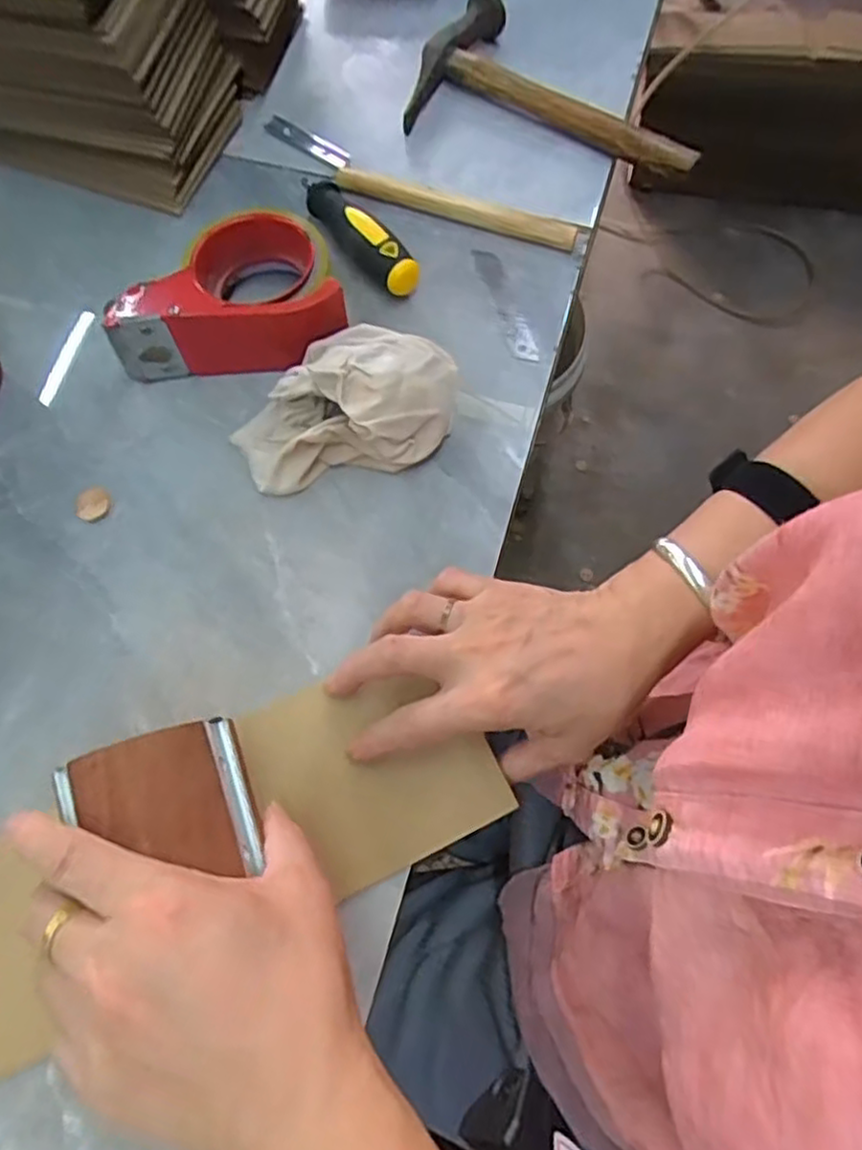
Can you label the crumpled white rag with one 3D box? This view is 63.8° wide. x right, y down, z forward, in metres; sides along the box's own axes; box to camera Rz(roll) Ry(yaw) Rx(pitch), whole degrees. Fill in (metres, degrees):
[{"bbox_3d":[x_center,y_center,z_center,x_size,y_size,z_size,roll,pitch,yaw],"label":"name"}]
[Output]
[{"bbox_3d":[-0.053,-0.108,0.437,0.144,0.049,0.088,-13,70,-3],"label":"crumpled white rag"}]

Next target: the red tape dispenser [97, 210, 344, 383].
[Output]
[{"bbox_3d":[-0.132,-0.188,0.461,0.148,0.060,0.094,-3,70,0],"label":"red tape dispenser"}]

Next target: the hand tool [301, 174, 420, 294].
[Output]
[{"bbox_3d":[-0.053,-0.246,0.494,0.025,0.035,0.131,-36,73,-11],"label":"hand tool"}]

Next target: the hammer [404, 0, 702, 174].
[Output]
[{"bbox_3d":[0.104,-0.377,0.554,0.235,0.034,0.139,23,72,9],"label":"hammer"}]

